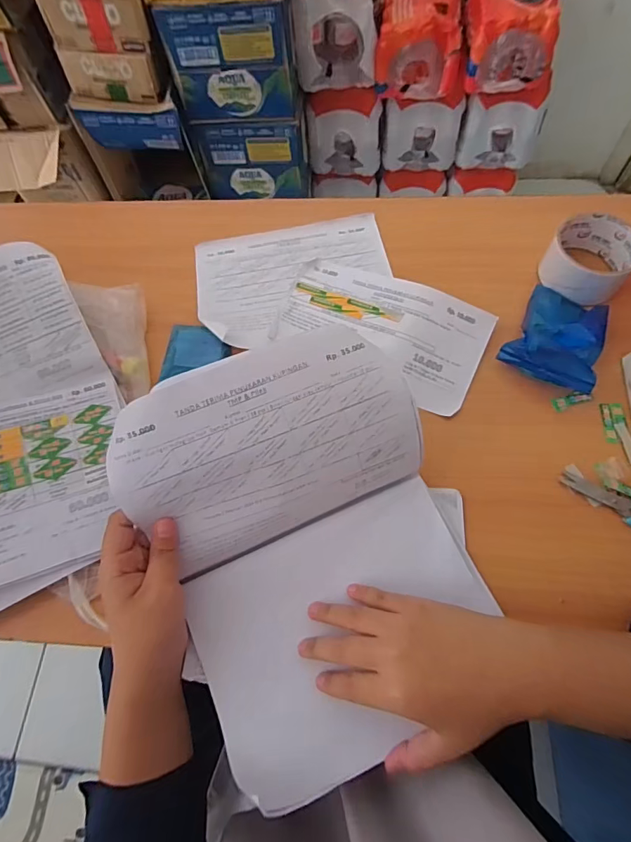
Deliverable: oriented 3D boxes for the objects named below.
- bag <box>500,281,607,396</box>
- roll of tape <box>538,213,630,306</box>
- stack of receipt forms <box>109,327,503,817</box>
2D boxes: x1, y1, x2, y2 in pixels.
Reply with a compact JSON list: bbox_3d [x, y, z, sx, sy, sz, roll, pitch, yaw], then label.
[{"bbox_3d":[0.232,-0.082,0.413,0.077,0.033,0.107,27,70,14],"label":"bag"},{"bbox_3d":[0.281,-0.166,0.440,0.080,0.039,0.088,-1,65,3],"label":"roll of tape"},{"bbox_3d":[-0.002,0.094,0.303,0.229,0.134,0.260,-25,67,-8],"label":"stack of receipt forms"}]

